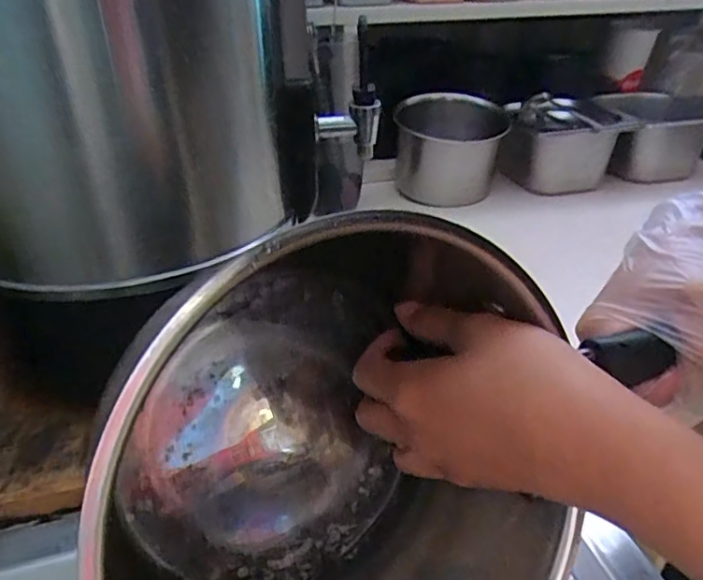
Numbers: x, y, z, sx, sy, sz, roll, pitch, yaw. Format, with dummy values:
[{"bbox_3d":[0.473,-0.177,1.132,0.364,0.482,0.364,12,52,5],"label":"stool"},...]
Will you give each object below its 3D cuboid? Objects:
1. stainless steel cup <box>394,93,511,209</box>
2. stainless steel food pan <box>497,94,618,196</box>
[{"bbox_3d":[0.131,-0.196,0.784,0.135,0.112,0.130,-1,31,0],"label":"stainless steel cup"},{"bbox_3d":[0.283,-0.208,0.808,0.134,0.092,0.136,-9,32,-13],"label":"stainless steel food pan"}]

